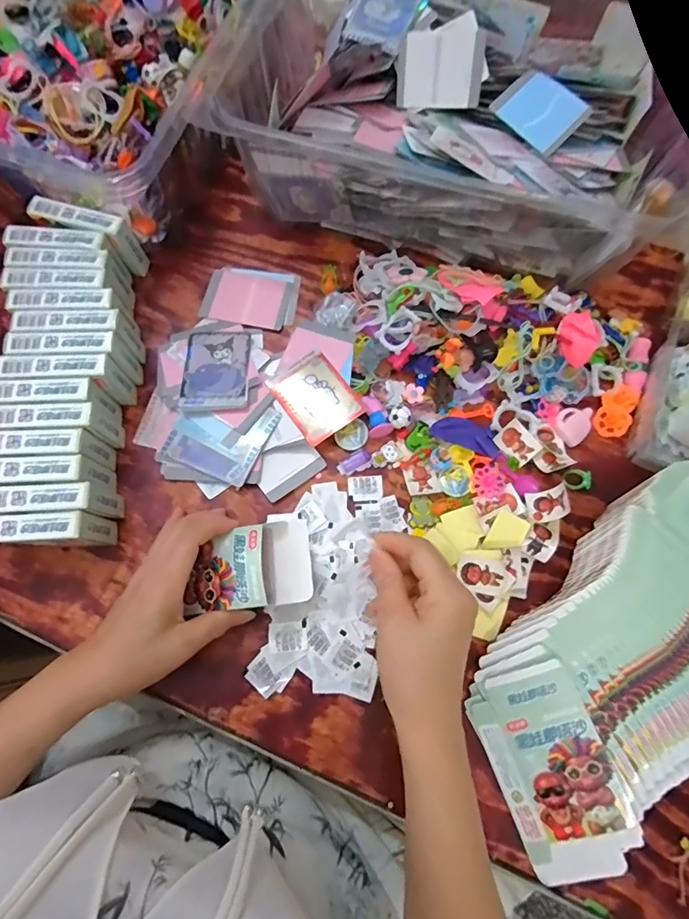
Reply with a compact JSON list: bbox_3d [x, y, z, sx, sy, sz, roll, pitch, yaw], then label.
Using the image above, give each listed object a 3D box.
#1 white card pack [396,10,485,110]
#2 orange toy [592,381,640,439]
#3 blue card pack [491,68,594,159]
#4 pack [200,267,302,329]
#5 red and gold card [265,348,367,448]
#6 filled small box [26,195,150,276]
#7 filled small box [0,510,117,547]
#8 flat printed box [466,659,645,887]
[{"bbox_3d":[0.102,-0.421,0.502,0.087,0.075,0.012,3,32,7],"label":"white card pack"},{"bbox_3d":[0.267,-0.050,0.463,0.032,0.007,0.057,20,81,24],"label":"orange toy"},{"bbox_3d":[0.209,-0.373,0.504,0.061,0.011,0.087,-45,82,11],"label":"blue card pack"},{"bbox_3d":[-0.100,-0.176,0.502,0.097,0.004,0.075,5,72,0],"label":"pack"},{"bbox_3d":[-0.028,-0.062,0.450,0.062,0.013,0.084,-34,76,-11],"label":"red and gold card"},{"bbox_3d":[-0.256,-0.225,0.480,0.094,0.071,0.024,19,73,4],"label":"filled small box"},{"bbox_3d":[-0.247,0.061,0.388,0.093,0.068,0.025,0,73,-2],"label":"filled small box"},{"bbox_3d":[0.157,0.236,0.355,0.085,0.008,0.144,-28,76,18],"label":"flat printed box"}]

